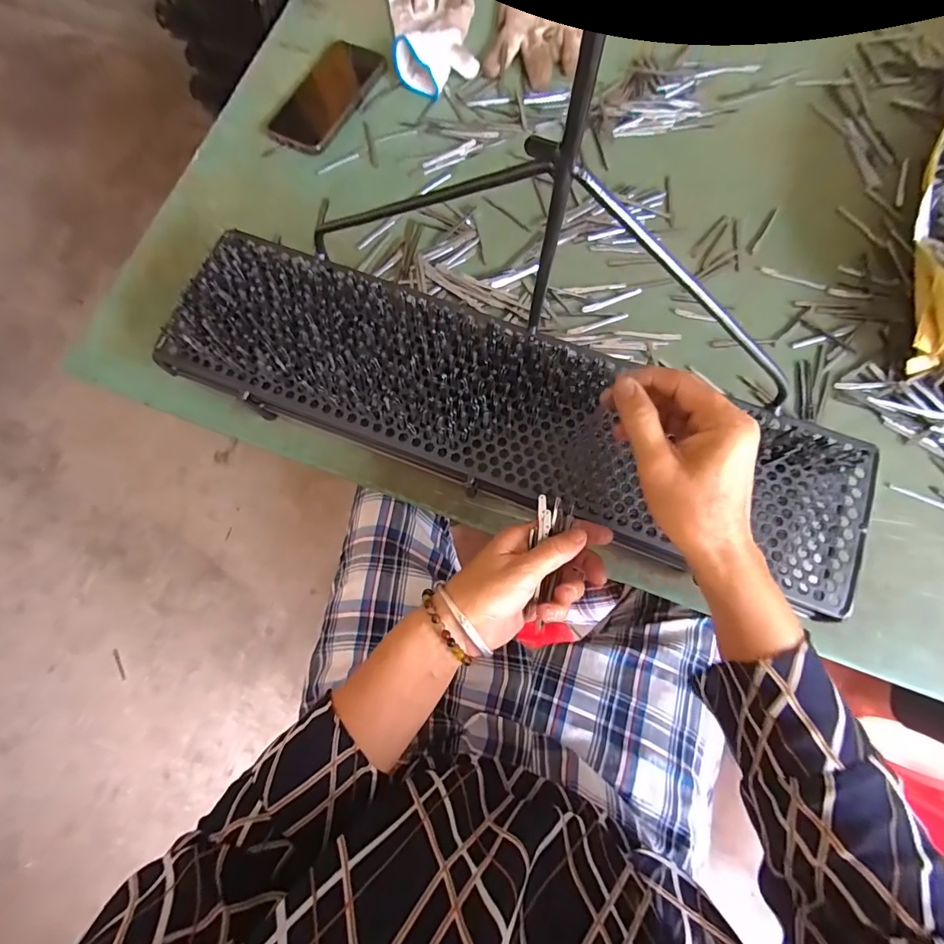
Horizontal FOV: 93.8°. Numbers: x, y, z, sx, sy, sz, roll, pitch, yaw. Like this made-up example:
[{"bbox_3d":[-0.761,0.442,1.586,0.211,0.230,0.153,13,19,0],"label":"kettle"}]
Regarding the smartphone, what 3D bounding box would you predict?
[{"bbox_3d":[-0.172,-0.451,0.530,0.074,0.013,0.160,30,79,8],"label":"smartphone"}]

